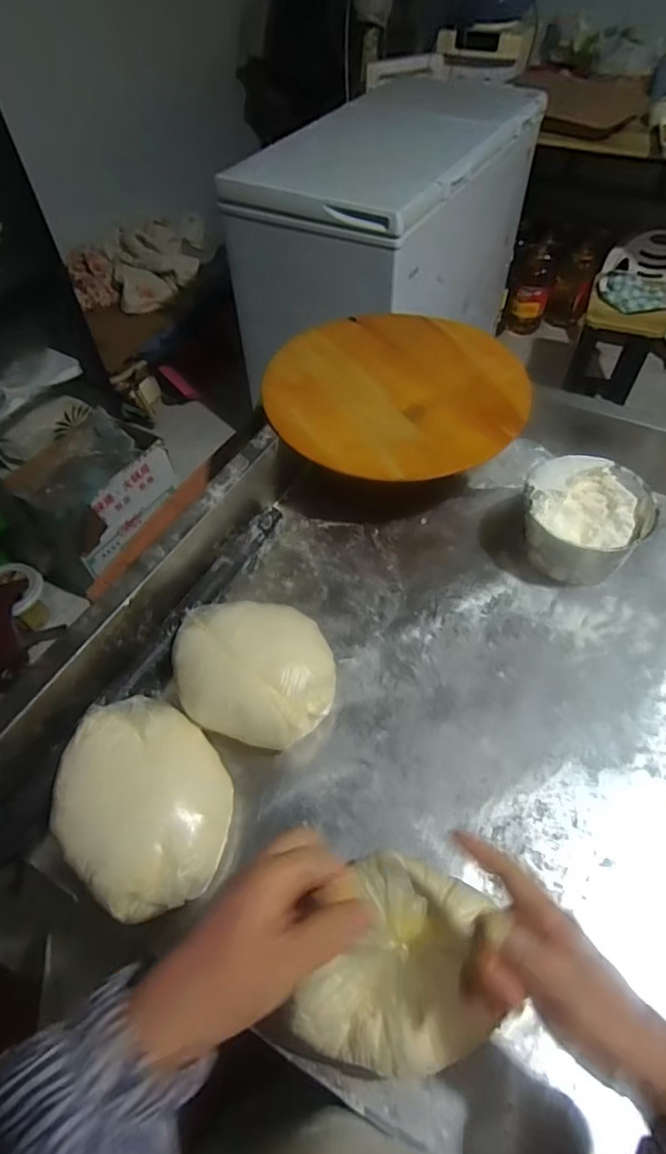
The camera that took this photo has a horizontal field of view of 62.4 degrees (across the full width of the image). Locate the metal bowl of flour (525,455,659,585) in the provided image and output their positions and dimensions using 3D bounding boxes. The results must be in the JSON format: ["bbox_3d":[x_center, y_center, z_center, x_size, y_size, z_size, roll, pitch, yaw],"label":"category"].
[{"bbox_3d":[0.308,-0.074,0.679,0.140,0.088,0.135,0,53,1],"label":"metal bowl of flour"}]

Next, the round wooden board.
[{"bbox_3d":[0.091,-0.270,0.772,0.343,0.024,0.346,12,54,9],"label":"round wooden board"}]

